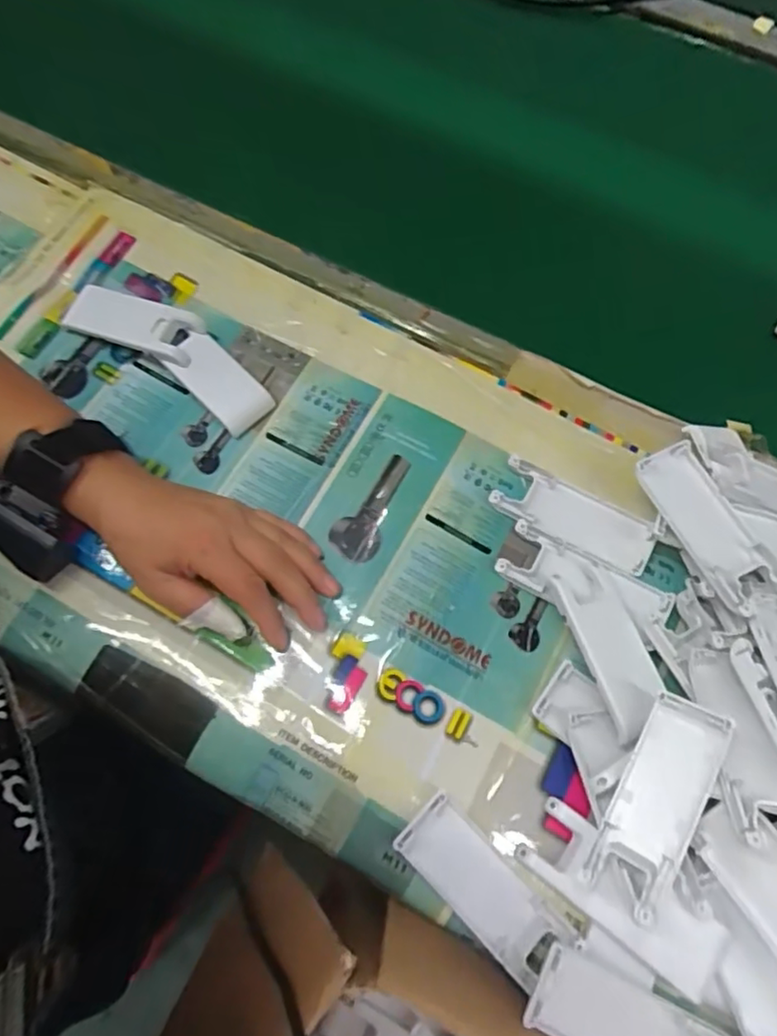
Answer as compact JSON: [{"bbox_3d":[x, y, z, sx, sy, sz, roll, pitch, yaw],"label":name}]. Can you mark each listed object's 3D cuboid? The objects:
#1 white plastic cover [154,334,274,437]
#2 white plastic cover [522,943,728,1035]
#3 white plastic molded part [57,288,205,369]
[{"bbox_3d":[-0.120,-0.096,0.439,0.080,0.014,0.038,43,76,12],"label":"white plastic cover"},{"bbox_3d":[0.117,0.250,0.302,0.100,0.018,0.037,26,73,7],"label":"white plastic cover"},{"bbox_3d":[-0.182,-0.141,0.443,0.098,0.012,0.039,19,72,5],"label":"white plastic molded part"}]

